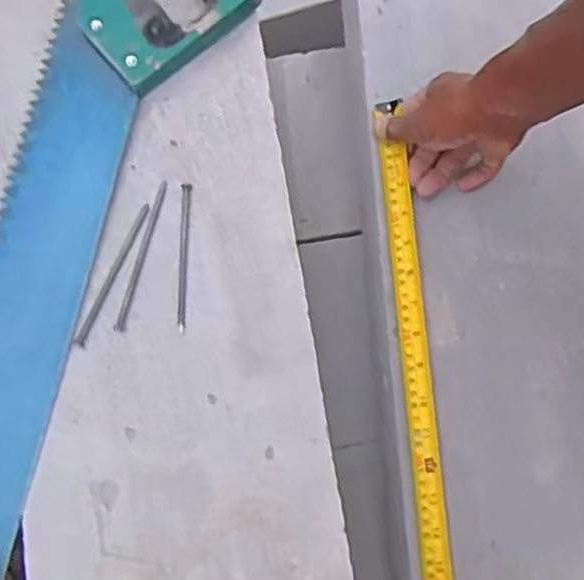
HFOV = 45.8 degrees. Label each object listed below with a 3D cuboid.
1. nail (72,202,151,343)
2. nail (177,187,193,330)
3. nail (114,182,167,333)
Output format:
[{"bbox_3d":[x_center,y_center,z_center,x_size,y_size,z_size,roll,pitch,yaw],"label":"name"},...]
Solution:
[{"bbox_3d":[-0.123,-0.011,0.472,0.008,0.004,0.105,23,80,3],"label":"nail"},{"bbox_3d":[-0.074,-0.023,0.475,0.007,0.004,0.101,1,79,-1],"label":"nail"},{"bbox_3d":[-0.104,-0.024,0.473,0.008,0.004,0.106,14,79,1],"label":"nail"}]

